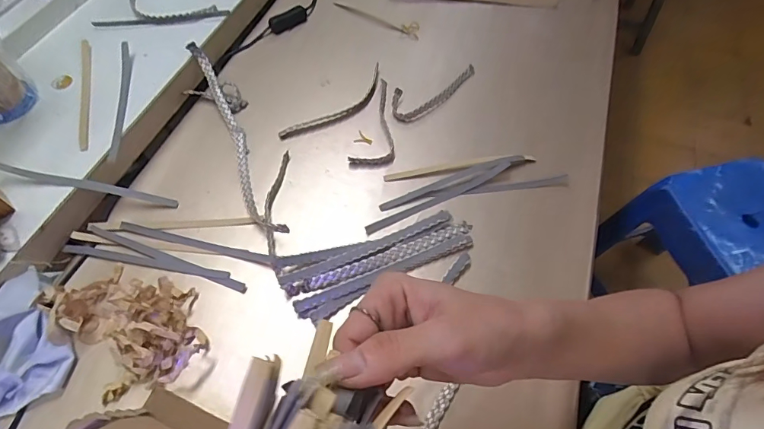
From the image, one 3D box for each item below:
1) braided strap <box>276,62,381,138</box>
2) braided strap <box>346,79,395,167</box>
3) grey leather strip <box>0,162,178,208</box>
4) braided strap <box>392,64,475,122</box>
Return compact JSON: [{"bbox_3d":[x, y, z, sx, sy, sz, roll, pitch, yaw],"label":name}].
[{"bbox_3d":[-0.056,-0.142,0.577,0.170,0.015,0.041,-38,67,-22],"label":"braided strap"},{"bbox_3d":[0.005,-0.121,0.565,0.053,0.016,0.148,16,60,8],"label":"braided strap"},{"bbox_3d":[-0.327,-0.033,0.481,0.187,0.010,0.012,13,58,-12],"label":"grey leather strip"},{"bbox_3d":[0.075,-0.163,0.593,0.140,0.021,0.048,-22,62,-14],"label":"braided strap"}]

